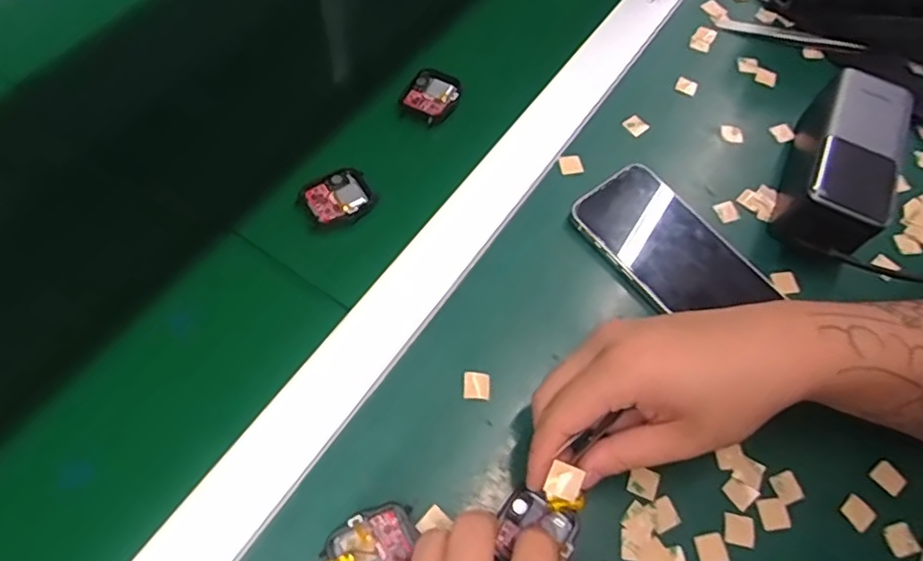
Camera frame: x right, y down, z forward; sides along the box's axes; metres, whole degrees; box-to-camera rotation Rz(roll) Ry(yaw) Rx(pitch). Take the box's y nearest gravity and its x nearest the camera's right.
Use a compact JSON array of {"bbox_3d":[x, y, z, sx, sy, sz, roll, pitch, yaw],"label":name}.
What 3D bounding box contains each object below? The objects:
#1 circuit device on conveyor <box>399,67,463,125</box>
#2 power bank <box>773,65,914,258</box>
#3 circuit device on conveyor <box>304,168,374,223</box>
[{"bbox_3d":[-0.021,-0.138,0.448,0.039,0.008,0.043,25,64,9],"label":"circuit device on conveyor"},{"bbox_3d":[0.264,-0.081,0.420,0.055,0.052,0.140,26,64,9],"label":"power bank"},{"bbox_3d":[-0.081,-0.055,0.404,0.042,0.011,0.034,-38,71,-20],"label":"circuit device on conveyor"}]

